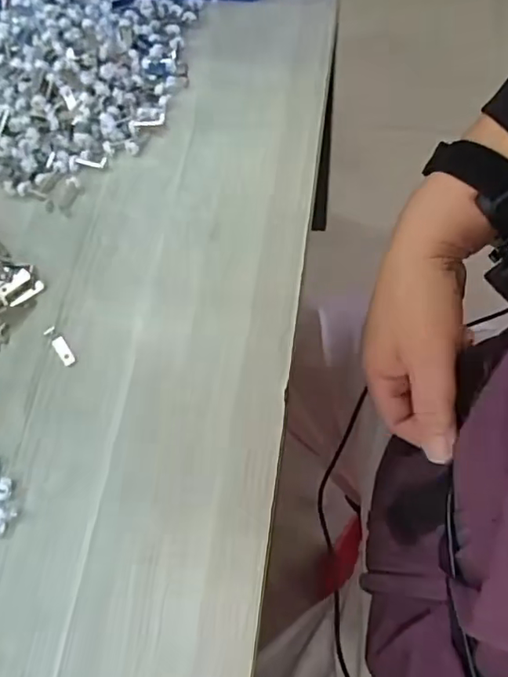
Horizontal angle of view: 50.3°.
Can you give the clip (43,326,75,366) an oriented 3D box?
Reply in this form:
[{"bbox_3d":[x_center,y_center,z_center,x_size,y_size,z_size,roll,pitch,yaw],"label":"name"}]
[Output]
[{"bbox_3d":[-0.108,0.003,0.301,0.007,0.004,0.027,-37,69,-10],"label":"clip"}]

